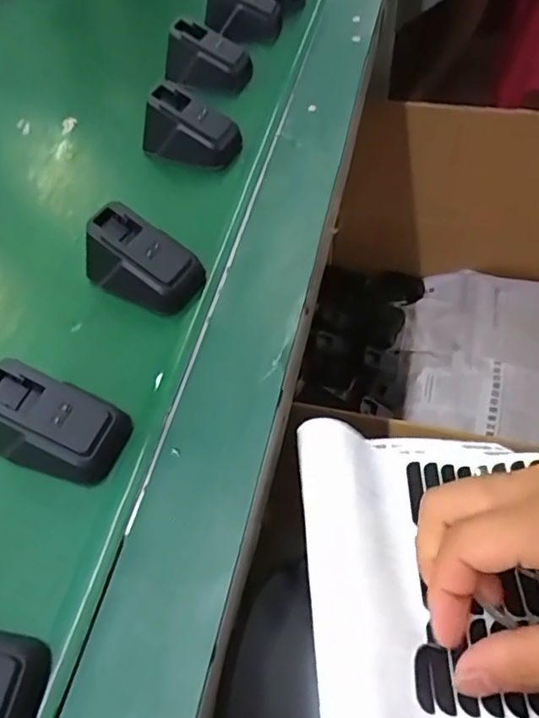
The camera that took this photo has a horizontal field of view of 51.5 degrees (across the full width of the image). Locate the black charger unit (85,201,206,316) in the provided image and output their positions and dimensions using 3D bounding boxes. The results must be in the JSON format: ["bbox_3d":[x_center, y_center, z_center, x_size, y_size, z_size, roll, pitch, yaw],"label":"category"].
[{"bbox_3d":[-0.074,-0.058,0.332,0.071,0.039,0.038,24,61,19],"label":"black charger unit"}]

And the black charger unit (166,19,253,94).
[{"bbox_3d":[-0.053,-0.253,0.470,0.065,0.041,0.035,18,59,16],"label":"black charger unit"}]

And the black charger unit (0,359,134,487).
[{"bbox_3d":[-0.106,0.031,0.273,0.066,0.039,0.043,14,58,13],"label":"black charger unit"}]

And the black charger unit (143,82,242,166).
[{"bbox_3d":[-0.059,-0.171,0.410,0.067,0.038,0.034,18,59,16],"label":"black charger unit"}]

